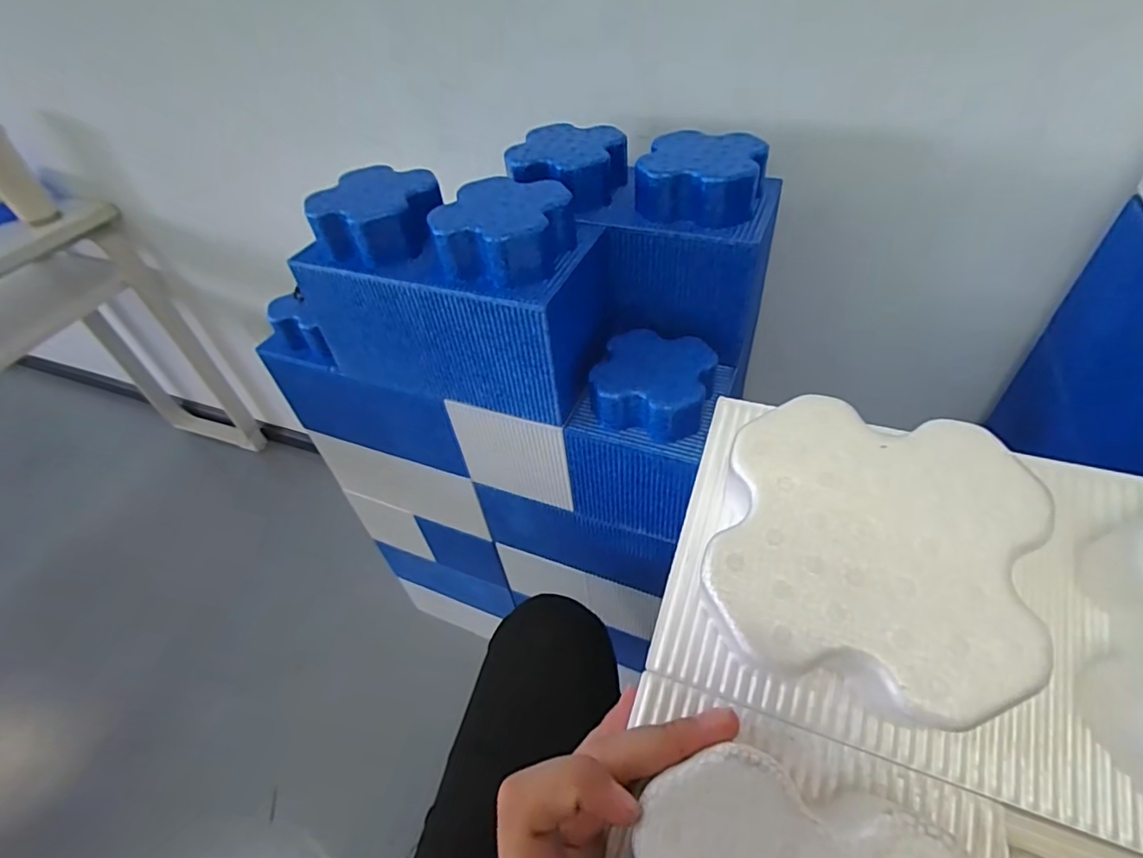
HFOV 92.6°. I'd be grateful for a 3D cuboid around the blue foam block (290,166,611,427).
[{"bbox_3d":[-0.126,-0.150,0.593,0.301,0.199,0.132,13,49,19],"label":"blue foam block"}]

